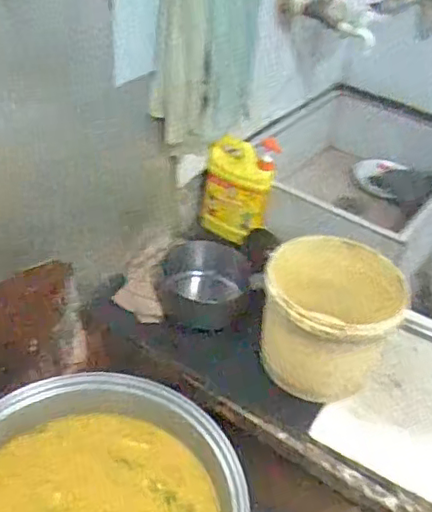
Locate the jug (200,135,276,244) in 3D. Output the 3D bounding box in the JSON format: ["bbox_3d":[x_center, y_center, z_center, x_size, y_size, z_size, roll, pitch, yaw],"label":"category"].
[{"bbox_3d":[0.050,-0.146,1.389,0.147,0.205,0.118,8,38,1],"label":"jug"}]

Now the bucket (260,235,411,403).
[{"bbox_3d":[0.188,0.116,1.077,0.205,0.213,0.236,27,42,24],"label":"bucket"}]

